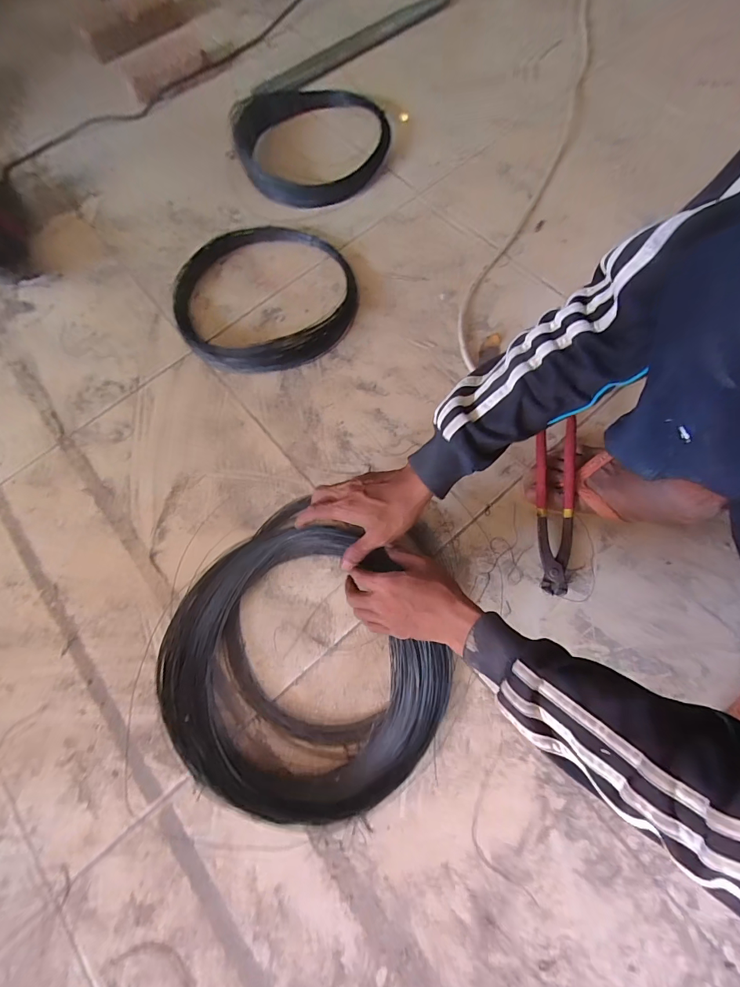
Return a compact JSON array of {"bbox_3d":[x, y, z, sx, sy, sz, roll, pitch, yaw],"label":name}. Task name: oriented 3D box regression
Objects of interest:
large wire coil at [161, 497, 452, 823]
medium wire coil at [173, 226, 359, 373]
[{"bbox_3d":[-0.062,0.179,0.461,0.335,0.059,0.314,-43,74,-13],"label":"large wire coil"},{"bbox_3d":[-0.163,-0.307,0.617,0.282,0.045,0.247,-18,72,-3],"label":"medium wire coil"}]

